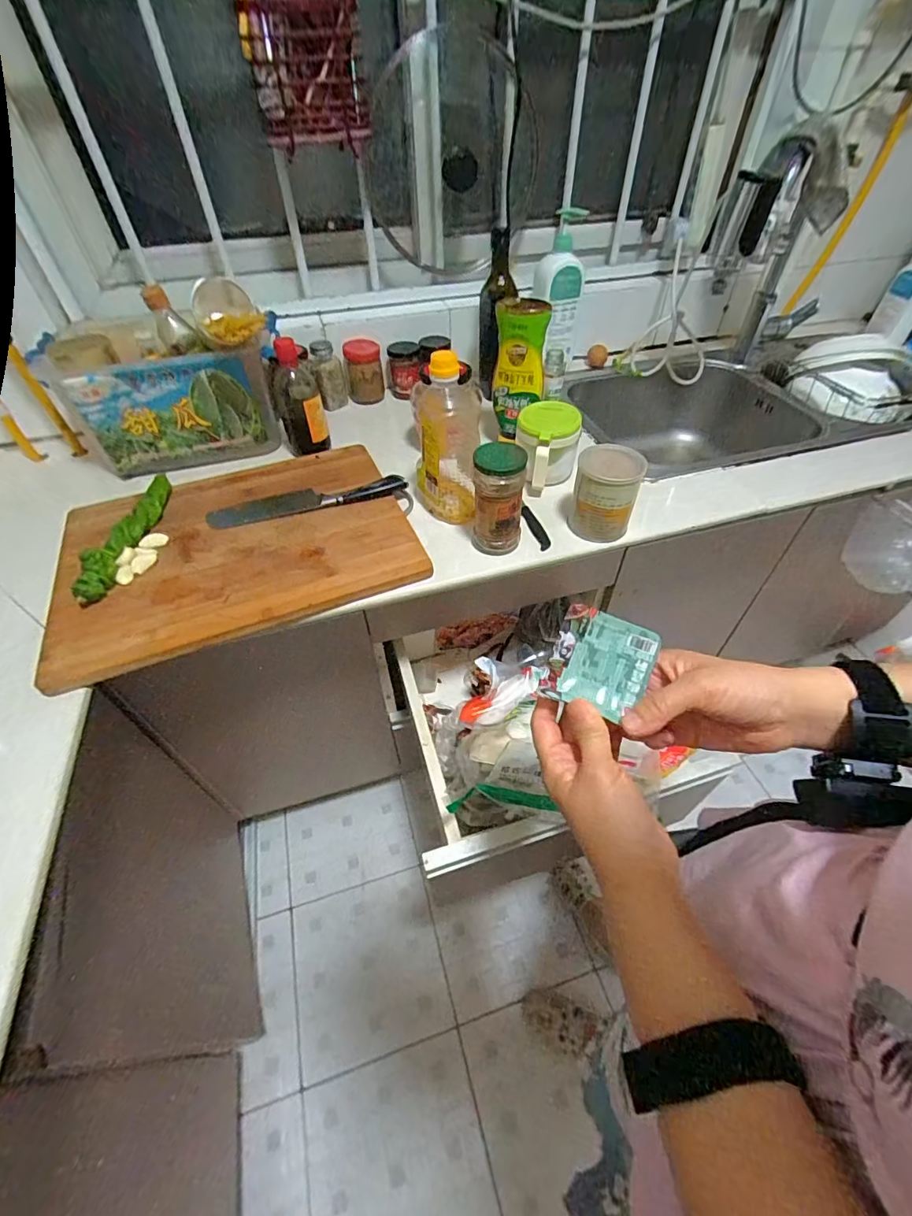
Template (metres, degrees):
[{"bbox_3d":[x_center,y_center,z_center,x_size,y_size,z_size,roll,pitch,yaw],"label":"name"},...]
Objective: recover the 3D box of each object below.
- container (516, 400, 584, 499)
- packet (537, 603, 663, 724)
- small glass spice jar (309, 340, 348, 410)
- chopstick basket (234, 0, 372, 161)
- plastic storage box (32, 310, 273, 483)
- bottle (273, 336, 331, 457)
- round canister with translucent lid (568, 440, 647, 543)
[{"bbox_3d":[0.140,-0.244,0.727,0.091,0.105,0.104,7,49,7],"label":"container"},{"bbox_3d":[0.101,0.039,0.332,0.066,0.006,0.069,23,83,6],"label":"packet"},{"bbox_3d":[-0.246,-0.455,0.922,0.049,0.118,0.048,-12,49,-9],"label":"small glass spice jar"},{"bbox_3d":[-0.210,-0.764,0.663,0.156,0.166,0.067,-6,48,-5],"label":"chopstick basket"},{"bbox_3d":[-0.470,-0.353,0.790,0.295,0.185,0.176,-16,50,-13],"label":"plastic storage box"},{"bbox_3d":[-0.261,-0.345,0.783,0.072,0.182,0.058,-16,50,-13],"label":"bottle"},{"bbox_3d":[0.204,-0.157,0.649,0.083,0.103,0.080,9,49,9],"label":"round canister with translucent lid"}]

